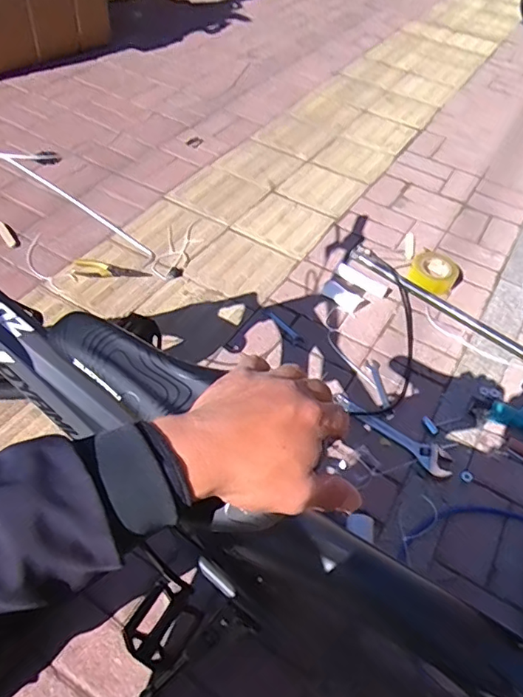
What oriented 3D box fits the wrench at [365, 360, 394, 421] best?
[{"bbox_3d":[0.283,0.095,1.230,0.033,0.005,0.167,-6,55,-10],"label":"wrench"}]

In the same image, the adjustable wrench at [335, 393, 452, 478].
[{"bbox_3d":[0.294,0.183,1.148,0.278,0.021,0.066,33,58,18],"label":"adjustable wrench"}]

